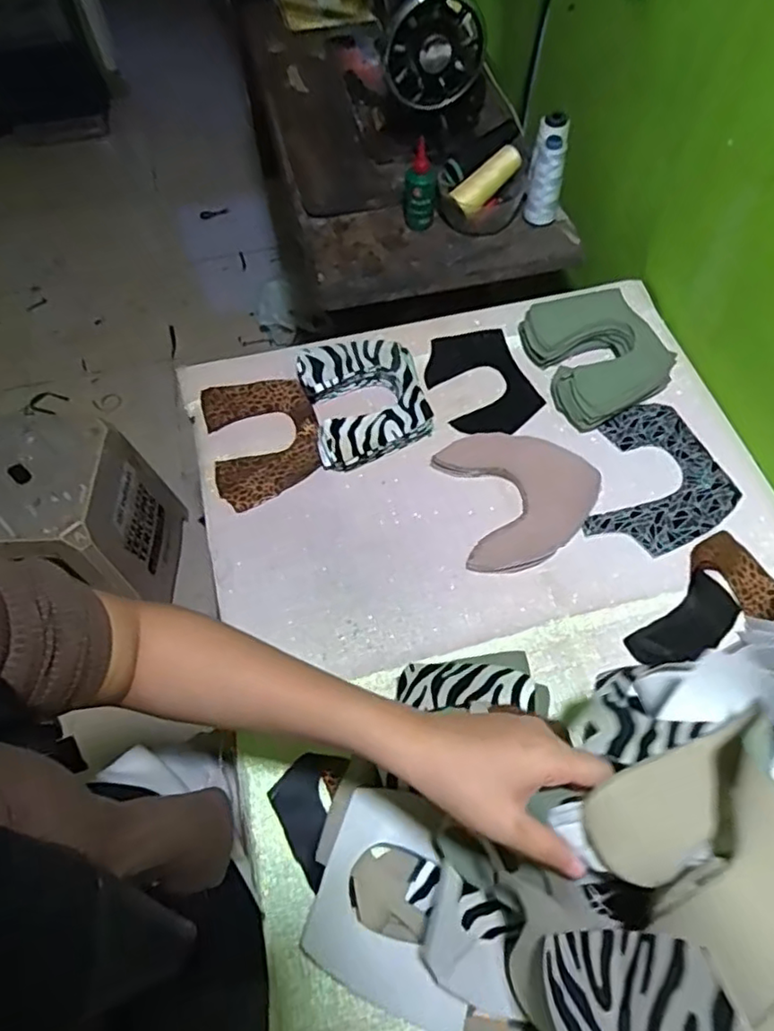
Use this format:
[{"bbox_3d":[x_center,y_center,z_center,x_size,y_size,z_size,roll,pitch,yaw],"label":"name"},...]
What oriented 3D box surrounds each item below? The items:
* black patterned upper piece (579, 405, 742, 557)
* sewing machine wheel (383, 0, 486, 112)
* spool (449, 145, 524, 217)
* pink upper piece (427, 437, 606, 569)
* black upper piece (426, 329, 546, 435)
[{"bbox_3d":[0.283,-0.039,0.694,0.170,0.007,0.164,-22,64,-10],"label":"black patterned upper piece"},{"bbox_3d":[0.060,-0.612,0.828,0.127,0.132,0.039,-19,59,10],"label":"sewing machine wheel"},{"bbox_3d":[0.141,-0.467,0.873,0.111,0.031,0.034,-42,67,2],"label":"spool"},{"bbox_3d":[0.149,-0.024,0.684,0.160,0.007,0.165,-11,61,-5],"label":"pink upper piece"},{"bbox_3d":[0.113,-0.162,0.769,0.111,0.011,0.154,-23,66,-7],"label":"black upper piece"}]

